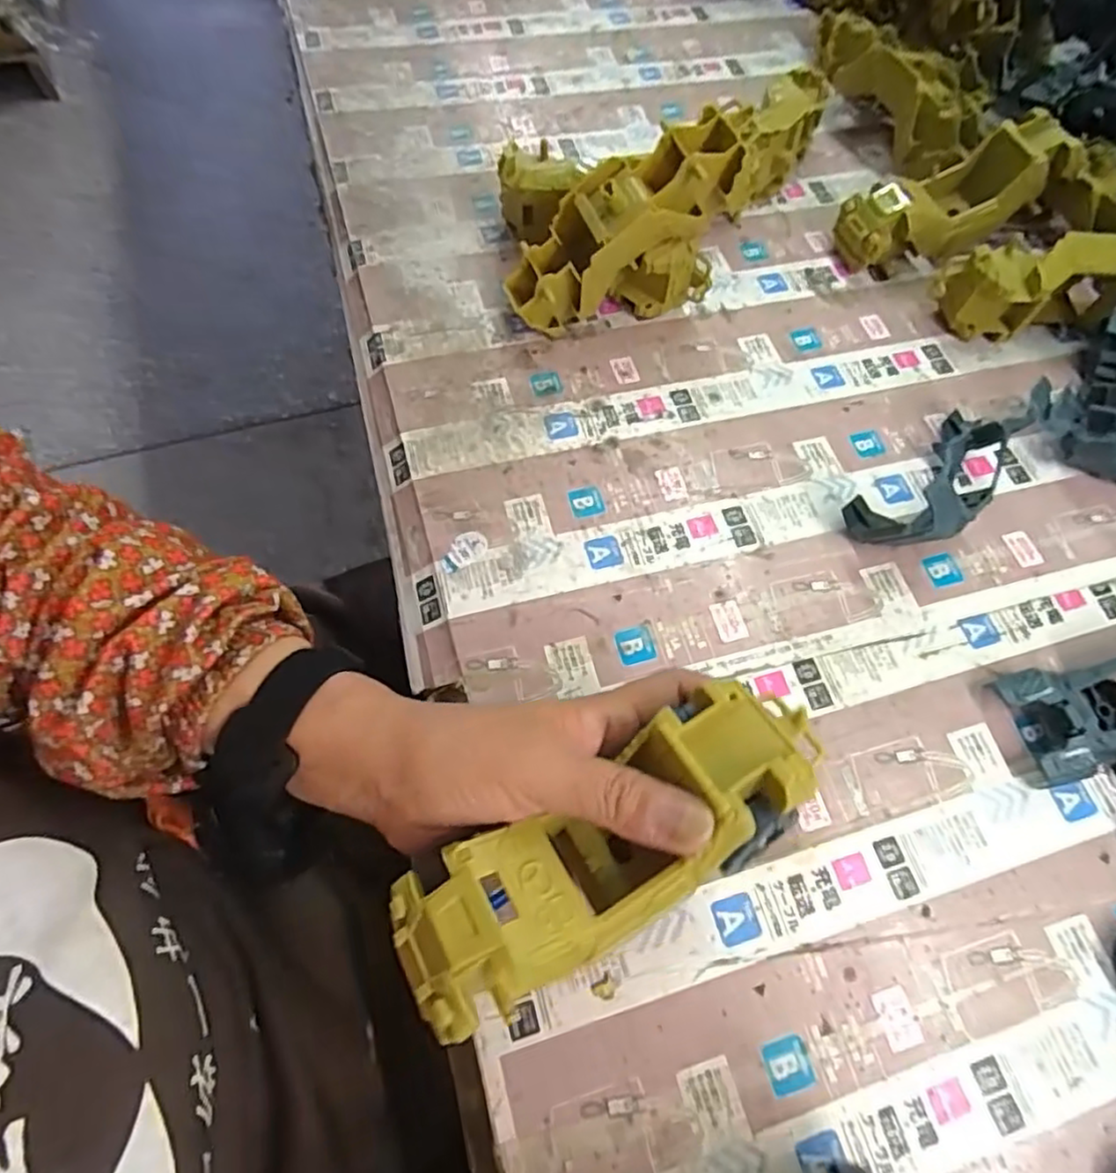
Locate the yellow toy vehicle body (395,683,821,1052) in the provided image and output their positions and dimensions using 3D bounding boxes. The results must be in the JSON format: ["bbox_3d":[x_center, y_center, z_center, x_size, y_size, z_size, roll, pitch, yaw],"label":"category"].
[{"bbox_3d":[0.024,0.094,0.250,0.166,0.050,0.057,-29,69,-10],"label":"yellow toy vehicle body"}]

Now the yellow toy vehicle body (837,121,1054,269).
[{"bbox_3d":[0.281,-0.280,0.490,0.142,0.048,0.063,-23,67,1],"label":"yellow toy vehicle body"}]

